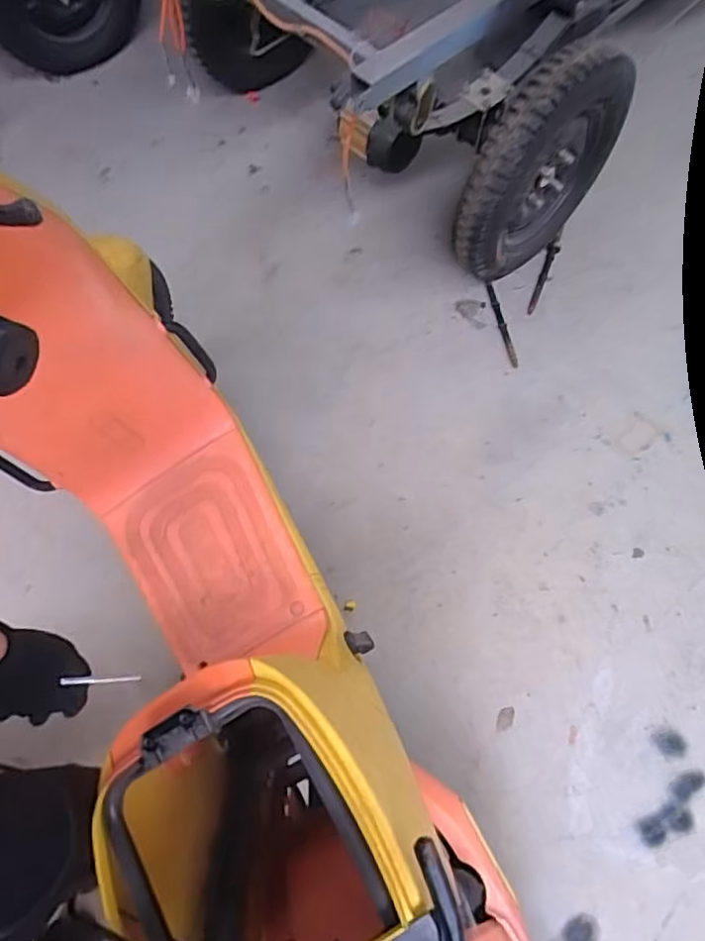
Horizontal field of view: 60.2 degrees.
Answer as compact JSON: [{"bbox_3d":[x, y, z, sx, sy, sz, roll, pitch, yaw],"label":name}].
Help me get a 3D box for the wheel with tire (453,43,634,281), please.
[{"bbox_3d":[0.372,-0.587,1.197,0.411,0.436,0.092,-40,74,-14],"label":"wheel with tire"}]

